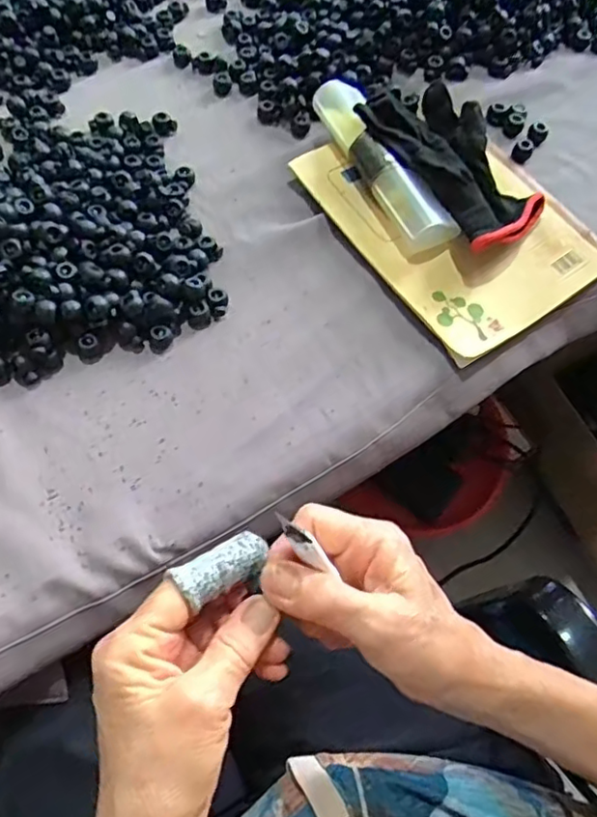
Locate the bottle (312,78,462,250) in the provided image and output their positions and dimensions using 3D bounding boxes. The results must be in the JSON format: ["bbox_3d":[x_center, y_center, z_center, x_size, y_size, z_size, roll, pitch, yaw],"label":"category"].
[{"bbox_3d":[0.060,-0.176,0.447,0.033,0.026,0.157,-23,68,-14],"label":"bottle"}]

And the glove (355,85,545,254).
[{"bbox_3d":[0.113,-0.177,0.441,0.084,0.033,0.150,-30,70,-17],"label":"glove"}]

